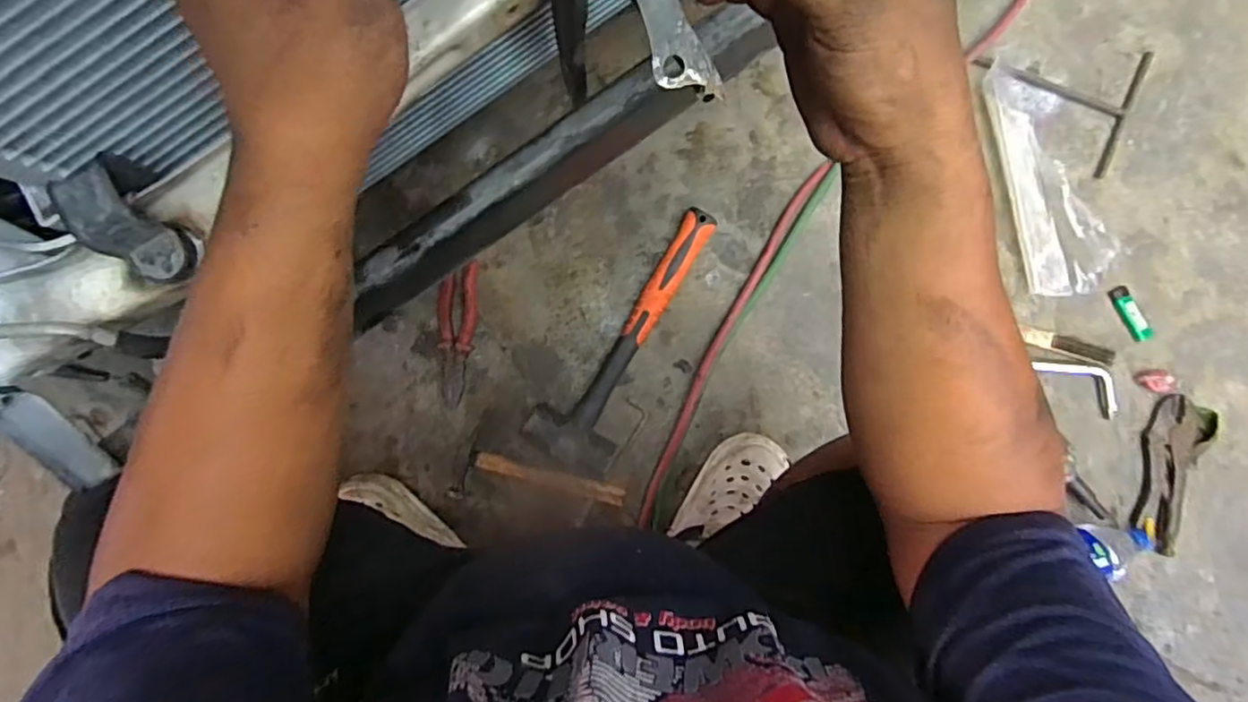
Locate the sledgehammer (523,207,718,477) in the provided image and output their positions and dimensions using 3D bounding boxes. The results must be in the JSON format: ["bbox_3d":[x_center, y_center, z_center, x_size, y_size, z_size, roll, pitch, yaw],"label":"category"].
[{"bbox_3d":[0.000,-0.025,0.850,0.121,0.046,0.388,26,92,-4],"label":"sledgehammer"}]

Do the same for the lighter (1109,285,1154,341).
[{"bbox_3d":[0.704,-0.051,0.865,0.028,0.015,0.086,-32,95,2],"label":"lighter"}]

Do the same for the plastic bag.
[{"bbox_3d":[0.583,-0.237,0.854,0.108,0.033,0.319,-17,95,-2],"label":"plastic bag"}]

